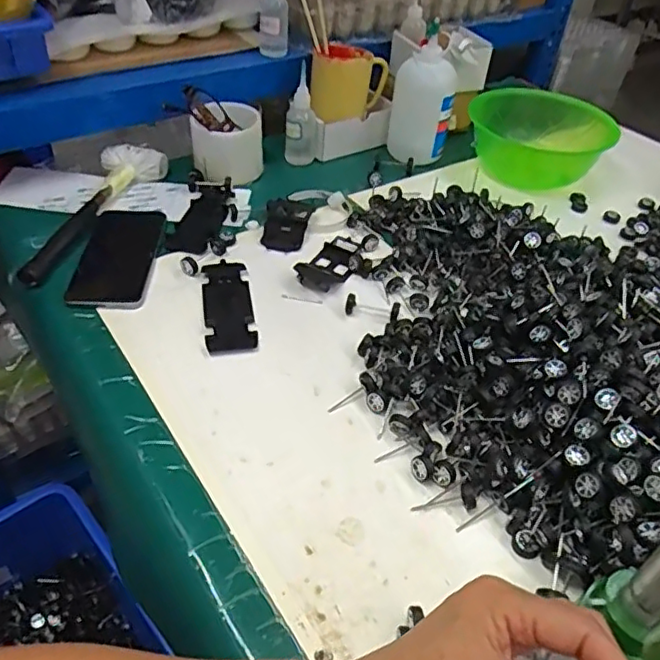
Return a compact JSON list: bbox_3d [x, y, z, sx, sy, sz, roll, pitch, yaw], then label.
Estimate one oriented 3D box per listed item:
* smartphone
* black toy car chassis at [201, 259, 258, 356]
[{"bbox_3d":[-0.227,-0.080,0.642,0.085,0.005,0.165,2,44,-4],"label":"smartphone"},{"bbox_3d":[-0.100,-0.025,0.594,0.046,0.007,0.122,-5,45,-11],"label":"black toy car chassis"}]

